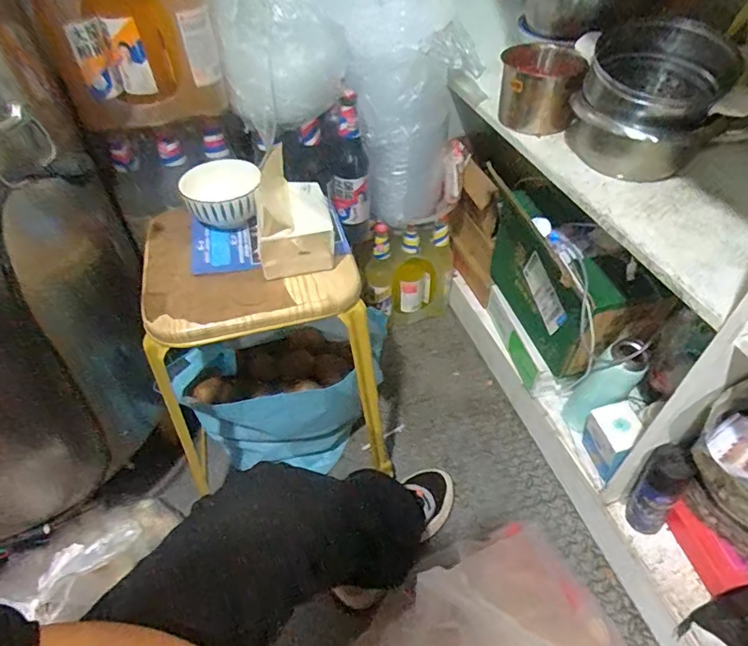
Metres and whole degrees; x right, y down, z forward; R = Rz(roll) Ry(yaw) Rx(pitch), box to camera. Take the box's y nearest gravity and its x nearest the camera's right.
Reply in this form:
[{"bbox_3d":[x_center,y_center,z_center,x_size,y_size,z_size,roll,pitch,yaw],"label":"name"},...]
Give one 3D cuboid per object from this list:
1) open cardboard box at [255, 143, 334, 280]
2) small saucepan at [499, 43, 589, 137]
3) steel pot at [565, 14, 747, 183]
[{"bbox_3d":[-0.102,-0.137,0.631,0.092,0.108,0.112,-8,47,-6],"label":"open cardboard box"},{"bbox_3d":[0.264,-0.382,0.807,0.116,0.106,0.110,5,47,6],"label":"small saucepan"},{"bbox_3d":[0.380,-0.313,0.700,0.182,0.155,0.169,-1,47,1],"label":"steel pot"}]

